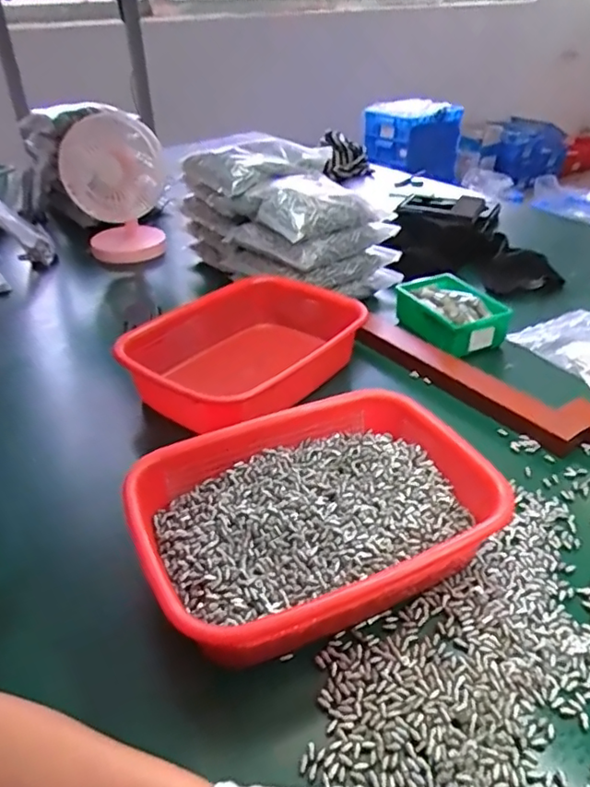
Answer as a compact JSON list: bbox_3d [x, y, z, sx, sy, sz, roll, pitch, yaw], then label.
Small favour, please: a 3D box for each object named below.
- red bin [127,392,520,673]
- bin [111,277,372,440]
[{"bbox_3d":[0.021,0.099,0.495,0.286,0.064,0.208,-17,37,-21],"label":"red bin"},{"bbox_3d":[-0.052,-0.041,0.738,0.208,0.118,0.306,25,43,34],"label":"bin"}]

